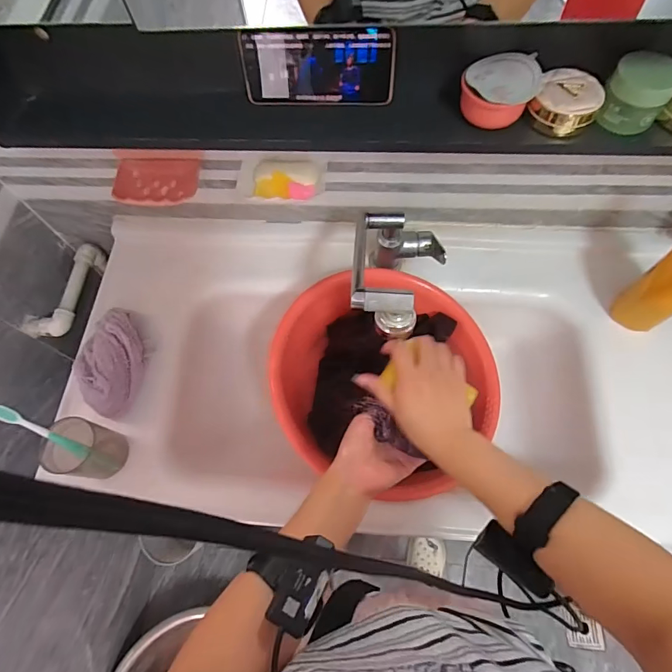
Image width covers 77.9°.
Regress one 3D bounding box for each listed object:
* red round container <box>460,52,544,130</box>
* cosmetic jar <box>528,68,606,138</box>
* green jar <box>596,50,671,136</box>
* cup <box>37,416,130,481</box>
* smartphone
[{"bbox_3d":[0.180,-0.270,0.458,0.071,0.042,0.072,-1,66,2],"label":"red round container"},{"bbox_3d":[0.256,-0.257,0.463,0.066,0.044,0.063,-1,66,2],"label":"cosmetic jar"},{"bbox_3d":[0.317,-0.256,0.439,0.062,0.056,0.057,-1,66,2],"label":"green jar"},{"bbox_3d":[-0.365,0.166,0.607,0.067,0.106,0.074,15,68,9],"label":"cup"},{"bbox_3d":[-0.020,-0.301,0.470,0.168,0.078,0.009,2,51,6],"label":"smartphone"}]

